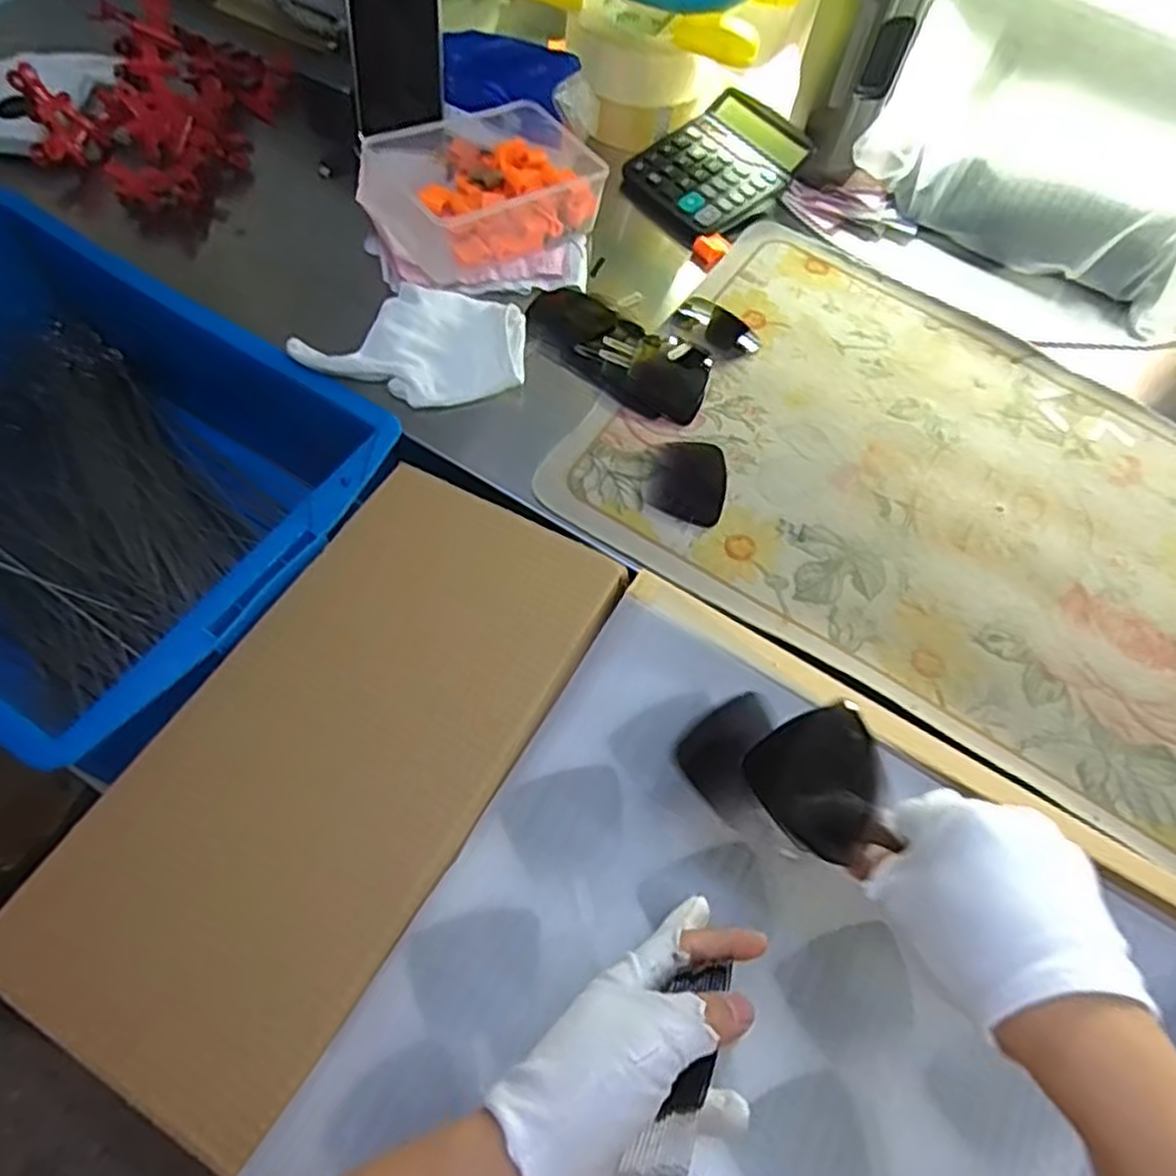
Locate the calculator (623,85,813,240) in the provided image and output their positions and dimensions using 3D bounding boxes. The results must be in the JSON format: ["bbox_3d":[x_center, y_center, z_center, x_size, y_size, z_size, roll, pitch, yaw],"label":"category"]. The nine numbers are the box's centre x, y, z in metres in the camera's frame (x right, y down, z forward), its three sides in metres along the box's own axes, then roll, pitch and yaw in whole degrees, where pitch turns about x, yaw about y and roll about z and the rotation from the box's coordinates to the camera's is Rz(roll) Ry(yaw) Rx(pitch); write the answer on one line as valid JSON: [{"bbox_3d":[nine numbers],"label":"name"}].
[{"bbox_3d":[0.120,-0.395,0.712,0.153,0.038,0.123,-34,71,-22],"label":"calculator"}]

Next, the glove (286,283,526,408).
[{"bbox_3d":[-0.130,-0.184,0.583,0.160,0.024,0.103,9,61,-3],"label":"glove"}]

